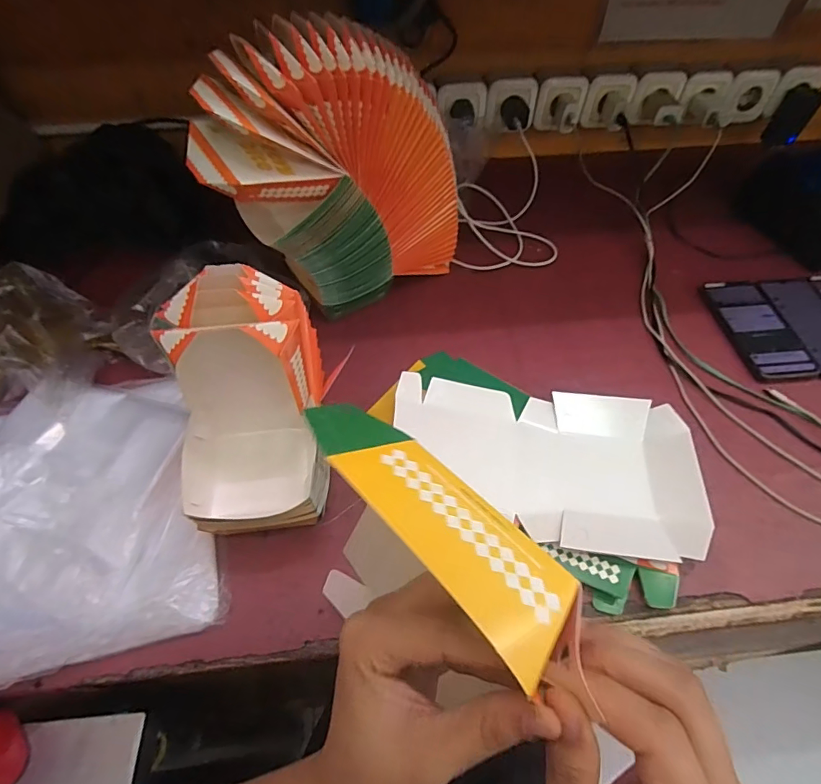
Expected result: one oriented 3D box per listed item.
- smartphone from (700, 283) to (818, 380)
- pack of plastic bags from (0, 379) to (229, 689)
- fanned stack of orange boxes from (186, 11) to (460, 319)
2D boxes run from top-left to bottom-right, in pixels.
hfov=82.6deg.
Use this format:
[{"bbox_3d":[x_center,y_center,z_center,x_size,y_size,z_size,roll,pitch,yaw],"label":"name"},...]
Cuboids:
[{"bbox_3d":[0.459,-0.089,0.618,0.086,0.008,0.165,-3,55,-2],"label":"smartphone"},{"bbox_3d":[-0.364,0.123,0.455,0.318,0.035,0.295,-18,56,-12],"label":"pack of plastic bags"},{"bbox_3d":[-0.082,-0.239,0.533,0.272,0.296,0.103,-32,60,-21],"label":"fanned stack of orange boxes"}]

